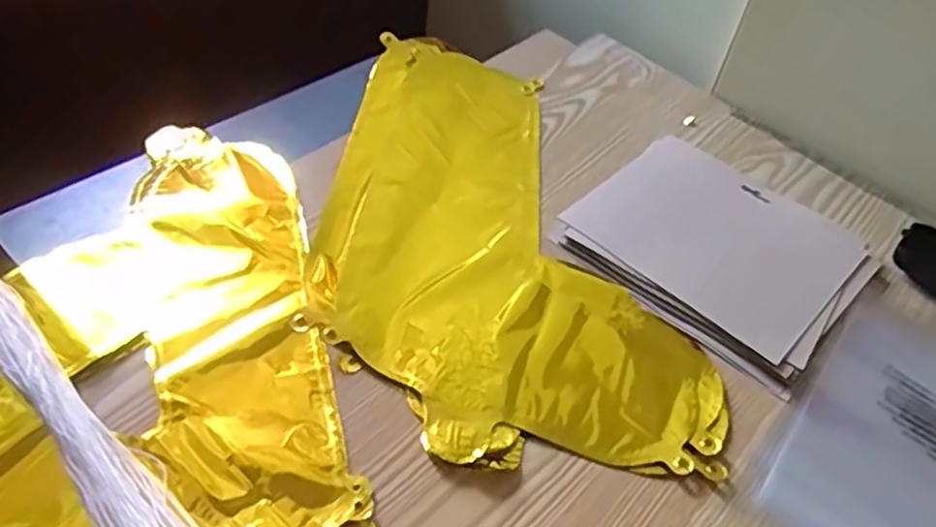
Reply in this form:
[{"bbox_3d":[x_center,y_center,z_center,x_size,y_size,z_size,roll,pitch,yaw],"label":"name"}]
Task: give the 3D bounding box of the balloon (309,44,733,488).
[{"bbox_3d":[0.000,-0.030,0.551,0.230,0.019,0.433,-10,49,-16],"label":"balloon"}]

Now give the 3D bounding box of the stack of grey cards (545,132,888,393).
[{"bbox_3d":[0.196,-0.015,0.565,0.201,0.014,0.173,36,52,24],"label":"stack of grey cards"}]

